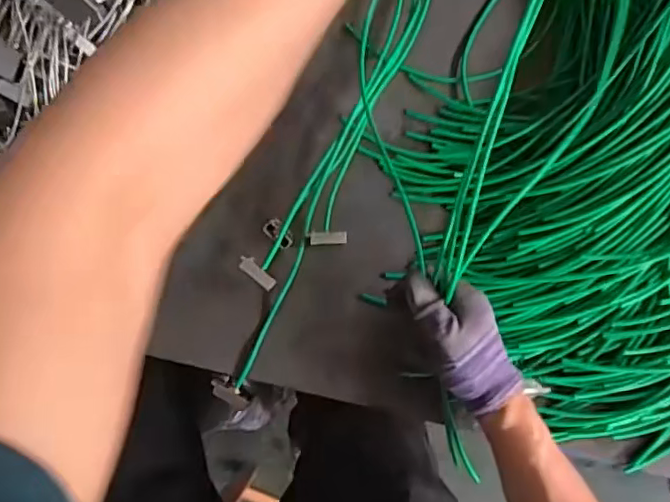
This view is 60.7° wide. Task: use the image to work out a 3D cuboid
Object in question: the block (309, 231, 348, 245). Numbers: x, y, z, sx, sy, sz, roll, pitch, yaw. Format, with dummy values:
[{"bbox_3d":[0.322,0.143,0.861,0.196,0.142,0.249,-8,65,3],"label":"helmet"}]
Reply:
[{"bbox_3d":[-0.006,-0.012,0.509,0.032,0.006,0.011,-3,76,-1],"label":"block"}]

